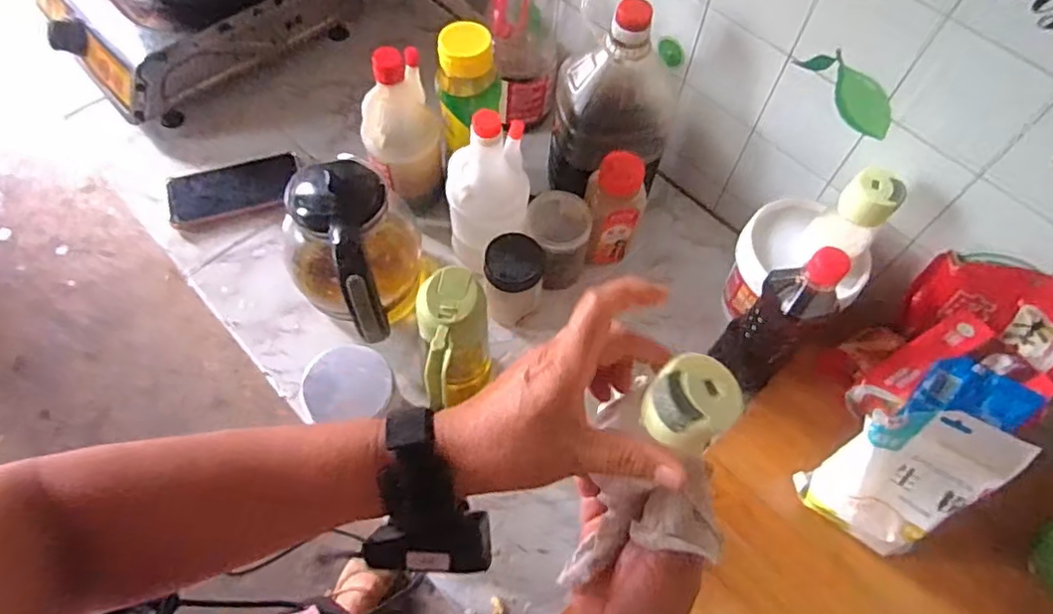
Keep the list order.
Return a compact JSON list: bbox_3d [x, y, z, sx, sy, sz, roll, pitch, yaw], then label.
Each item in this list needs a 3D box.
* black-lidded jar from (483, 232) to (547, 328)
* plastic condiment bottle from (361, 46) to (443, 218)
[{"bbox_3d":[-0.014,-0.025,0.689,0.061,0.105,0.065,1,61,-2],"label":"black-lidded jar"},{"bbox_3d":[-0.141,-0.201,0.699,0.083,0.179,0.081,3,61,-1],"label":"plastic condiment bottle"}]

